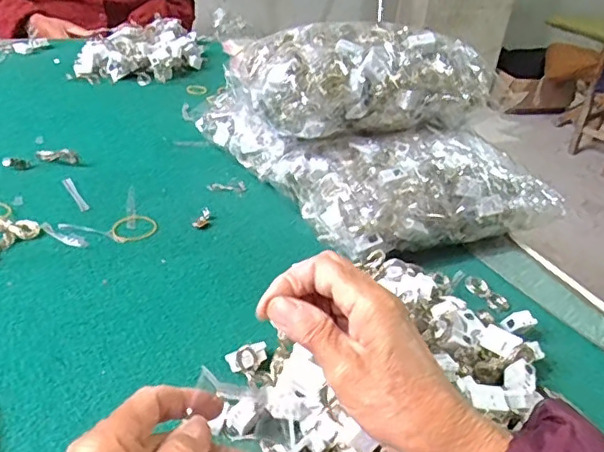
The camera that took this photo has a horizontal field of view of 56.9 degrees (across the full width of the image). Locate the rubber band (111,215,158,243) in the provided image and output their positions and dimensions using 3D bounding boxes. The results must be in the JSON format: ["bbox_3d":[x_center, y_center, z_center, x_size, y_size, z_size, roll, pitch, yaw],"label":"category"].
[{"bbox_3d":[-0.168,0.002,0.558,0.046,0.004,0.038,-12,44,-30],"label":"rubber band"}]

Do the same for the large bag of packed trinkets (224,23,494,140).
[{"bbox_3d":[0.065,-0.166,0.595,0.251,0.085,0.146,-7,35,-21],"label":"large bag of packed trinkets"}]

